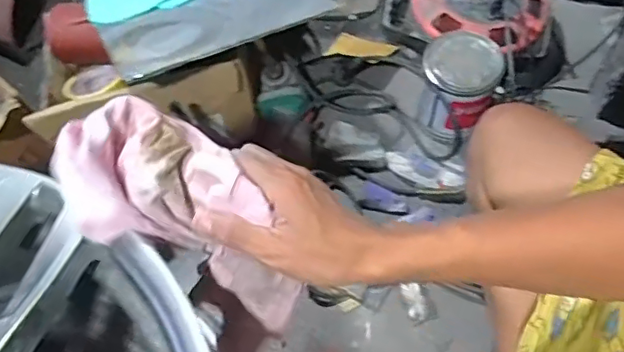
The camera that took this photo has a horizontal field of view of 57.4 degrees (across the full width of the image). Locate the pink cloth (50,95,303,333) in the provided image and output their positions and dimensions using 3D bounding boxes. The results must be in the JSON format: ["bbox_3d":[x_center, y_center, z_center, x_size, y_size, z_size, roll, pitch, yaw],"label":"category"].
[{"bbox_3d":[-0.080,0.033,0.423,0.216,0.064,0.102,44,66,-23],"label":"pink cloth"}]

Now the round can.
[{"bbox_3d":[0.202,-0.120,0.809,0.103,0.124,0.101,-1,63,2],"label":"round can"}]

